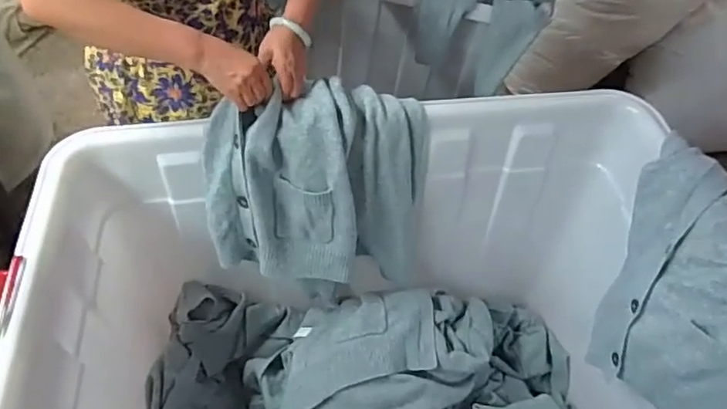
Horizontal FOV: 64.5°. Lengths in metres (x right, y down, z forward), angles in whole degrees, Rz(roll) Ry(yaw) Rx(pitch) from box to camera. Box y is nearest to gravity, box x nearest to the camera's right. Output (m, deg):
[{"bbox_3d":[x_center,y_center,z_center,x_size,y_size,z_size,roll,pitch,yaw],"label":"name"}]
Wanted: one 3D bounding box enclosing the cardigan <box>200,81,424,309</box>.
[{"bbox_3d":[-0.073,-0.020,0.997,0.353,0.351,0.204,11,51,4],"label":"cardigan"}]

